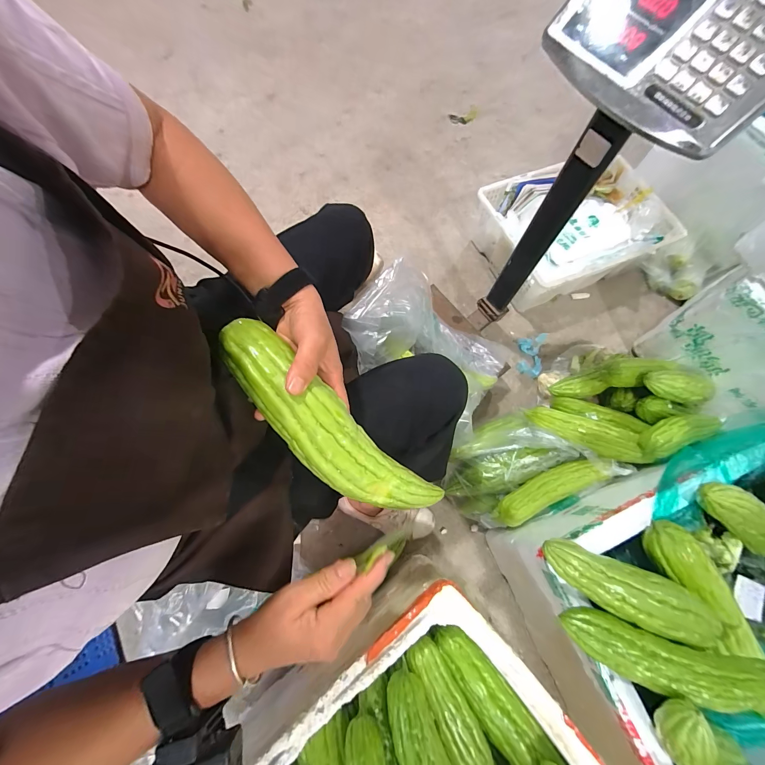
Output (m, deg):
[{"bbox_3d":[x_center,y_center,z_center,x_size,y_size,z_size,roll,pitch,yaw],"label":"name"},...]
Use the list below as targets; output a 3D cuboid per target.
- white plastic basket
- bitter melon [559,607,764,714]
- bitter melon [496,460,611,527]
[{"bbox_3d":[0.572,-0.454,0.966,0.513,0.180,0.349,-18,72,-8],"label":"white plastic basket"},{"bbox_3d":[0.368,0.353,0.399,0.257,0.048,0.066,14,71,3],"label":"bitter melon"},{"bbox_3d":[0.349,0.221,0.666,0.233,0.050,0.062,-24,73,-10],"label":"bitter melon"}]

